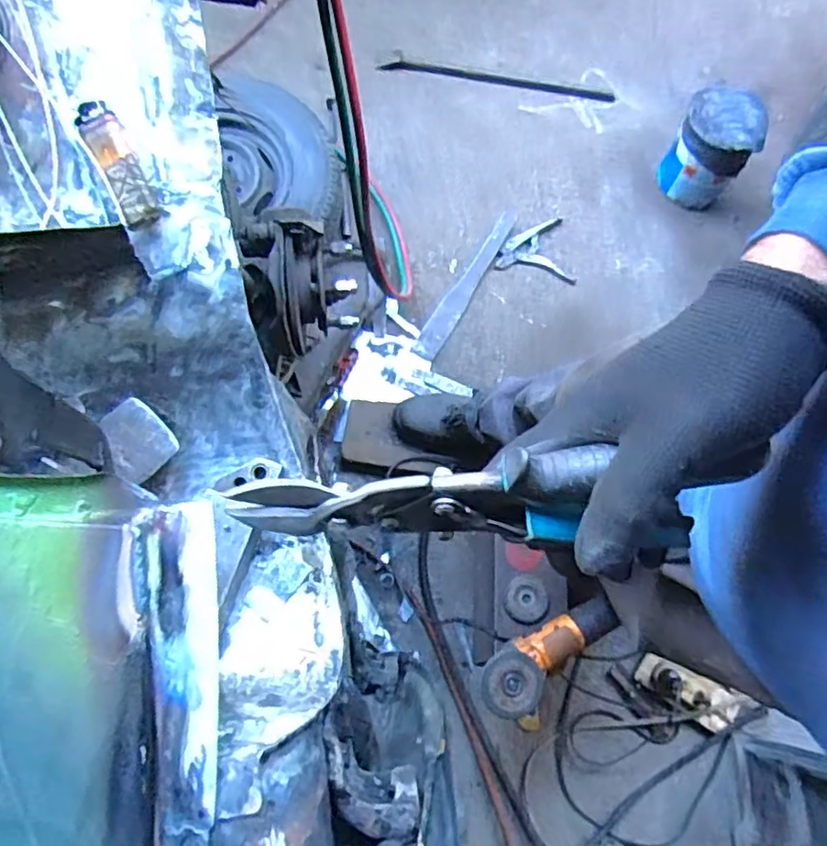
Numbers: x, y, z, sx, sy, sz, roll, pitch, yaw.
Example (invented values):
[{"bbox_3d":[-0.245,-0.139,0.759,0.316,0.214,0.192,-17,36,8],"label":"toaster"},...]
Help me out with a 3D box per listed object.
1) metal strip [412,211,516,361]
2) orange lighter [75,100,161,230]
[{"bbox_3d":[0.129,-0.328,1.468,0.056,0.007,0.429,32,78,5],"label":"metal strip"},{"bbox_3d":[-0.180,-0.158,0.382,0.022,0.010,0.077,-26,91,-9],"label":"orange lighter"}]

